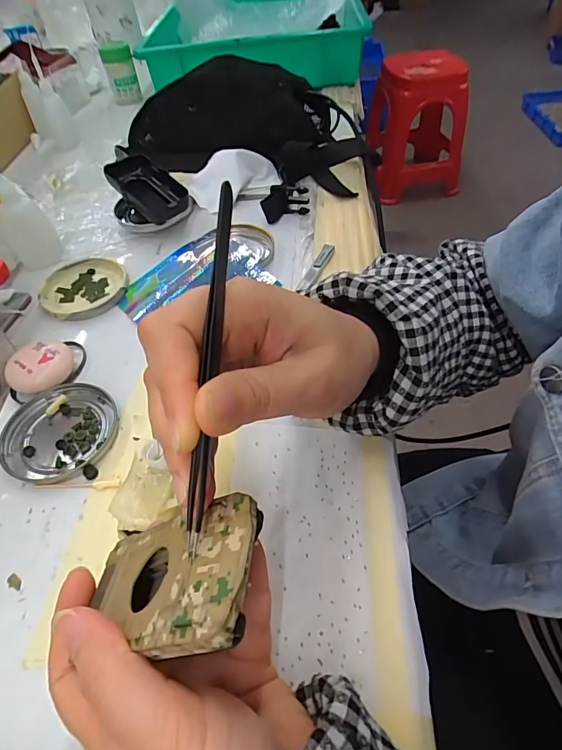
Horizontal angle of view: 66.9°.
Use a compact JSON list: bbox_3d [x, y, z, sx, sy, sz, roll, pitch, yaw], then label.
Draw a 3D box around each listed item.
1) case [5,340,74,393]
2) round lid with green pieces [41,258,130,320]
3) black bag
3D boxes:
[{"bbox_3d":[-0.187,-0.005,0.333,0.048,0.023,0.037,-38,58,-25],"label":"case"},{"bbox_3d":[-0.188,-0.084,0.408,0.078,0.010,0.076,-2,51,2],"label":"round lid with green pieces"},{"bbox_3d":[-0.043,-0.316,0.528,0.324,0.093,0.137,12,53,13],"label":"black bag"}]

